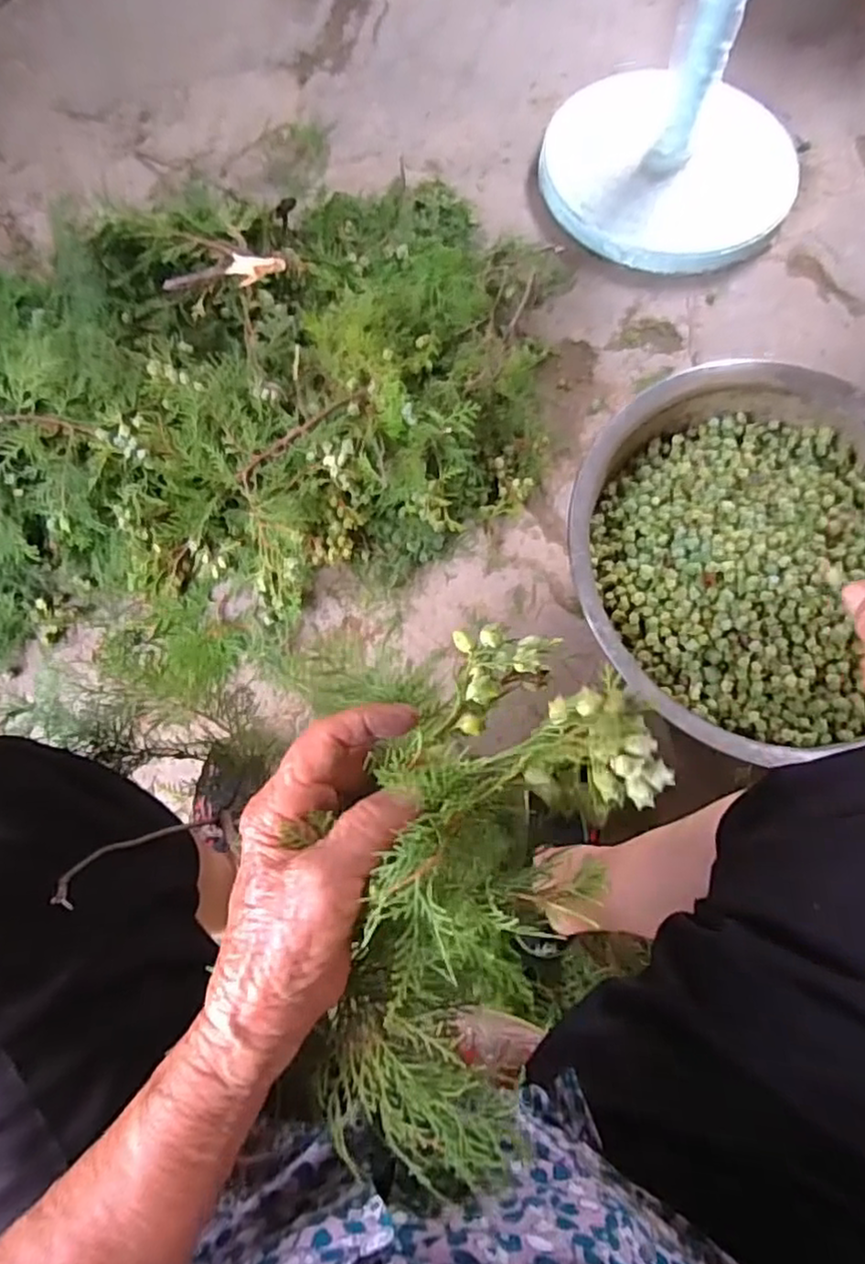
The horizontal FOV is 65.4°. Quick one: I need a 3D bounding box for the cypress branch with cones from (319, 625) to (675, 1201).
[{"bbox_3d":[0.024,0.112,0.293,0.113,0.081,0.222,18,82,4],"label":"cypress branch with cones"}]

